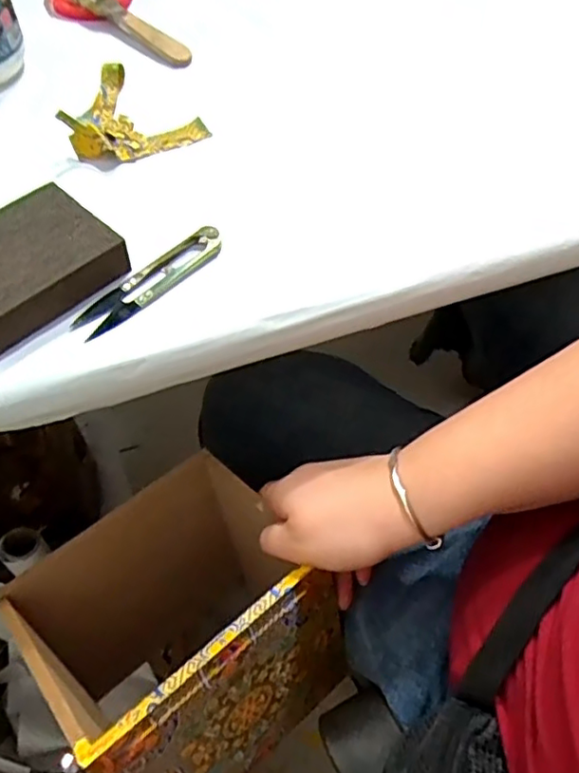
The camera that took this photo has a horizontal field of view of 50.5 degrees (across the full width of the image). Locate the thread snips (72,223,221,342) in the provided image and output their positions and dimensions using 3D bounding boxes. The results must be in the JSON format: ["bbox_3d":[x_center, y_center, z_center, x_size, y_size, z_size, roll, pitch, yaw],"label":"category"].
[{"bbox_3d":[-0.081,-0.062,0.358,0.025,0.008,0.100,41,65,20],"label":"thread snips"}]

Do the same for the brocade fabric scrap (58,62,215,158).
[{"bbox_3d":[-0.117,-0.201,0.432,0.091,0.030,0.090,-21,62,-15],"label":"brocade fabric scrap"}]

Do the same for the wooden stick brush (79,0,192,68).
[{"bbox_3d":[-0.133,-0.293,0.487,0.140,0.014,0.020,38,64,18],"label":"wooden stick brush"}]

